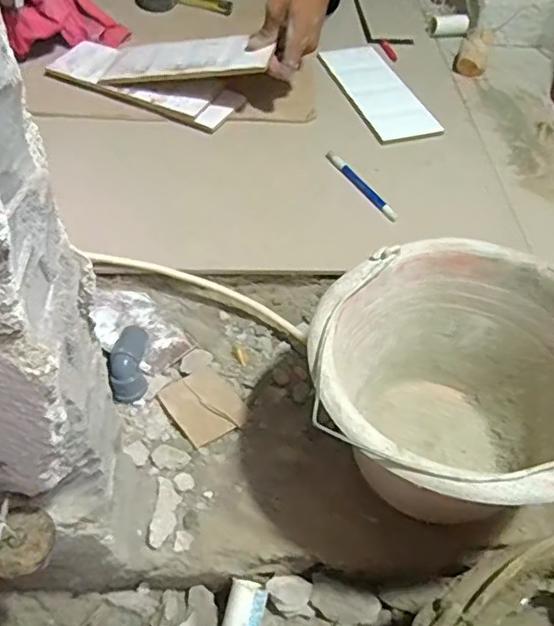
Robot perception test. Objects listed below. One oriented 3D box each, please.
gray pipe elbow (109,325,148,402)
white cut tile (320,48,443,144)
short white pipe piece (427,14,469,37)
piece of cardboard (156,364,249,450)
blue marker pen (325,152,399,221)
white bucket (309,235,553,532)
[{"bbox_3d":[-0.144,0.049,0.569,0.033,0.032,0.074,3,73,-2],"label":"gray pipe elbow"},{"bbox_3d":[0.152,-0.340,0.882,0.106,0.012,0.238,-15,54,-16],"label":"white cut tile"},{"bbox_3d":[0.300,-0.507,1.018,0.068,0.026,0.033,0,51,-4],"label":"short white pipe piece"},{"bbox_3d":[-0.070,0.091,0.576,0.068,0.007,0.074,-29,62,-30],"label":"piece of cardboard"},{"bbox_3d":[0.108,-0.165,0.746,0.016,0.009,0.139,-26,57,-23],"label":"blue marker pen"},{"bbox_3d":[0.148,0.076,0.511,0.237,0.184,0.245,2,51,-3],"label":"white bucket"}]

